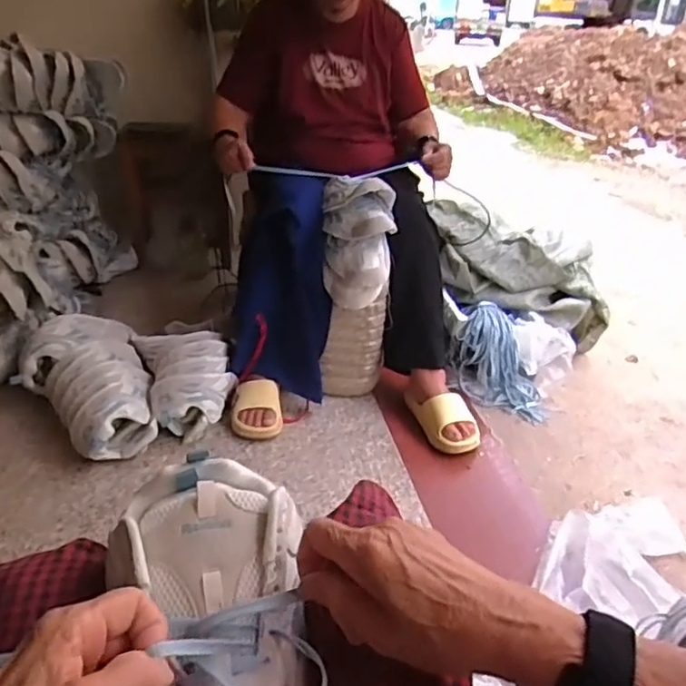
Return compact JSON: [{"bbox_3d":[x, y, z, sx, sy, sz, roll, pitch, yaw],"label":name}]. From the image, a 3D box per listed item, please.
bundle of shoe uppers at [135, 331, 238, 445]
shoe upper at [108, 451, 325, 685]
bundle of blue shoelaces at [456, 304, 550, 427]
[{"bbox_3d":[-0.346,0.055,1.374,0.175,0.156,0.326,-9,31,-21],"label":"bundle of shoe uppers"},{"bbox_3d":[-0.077,0.195,0.382,0.117,0.072,0.253,-4,63,-12],"label":"shoe upper"},{"bbox_3d":[0.382,0.050,1.488,0.232,0.233,0.112,13,30,18],"label":"bundle of blue shoelaces"}]

